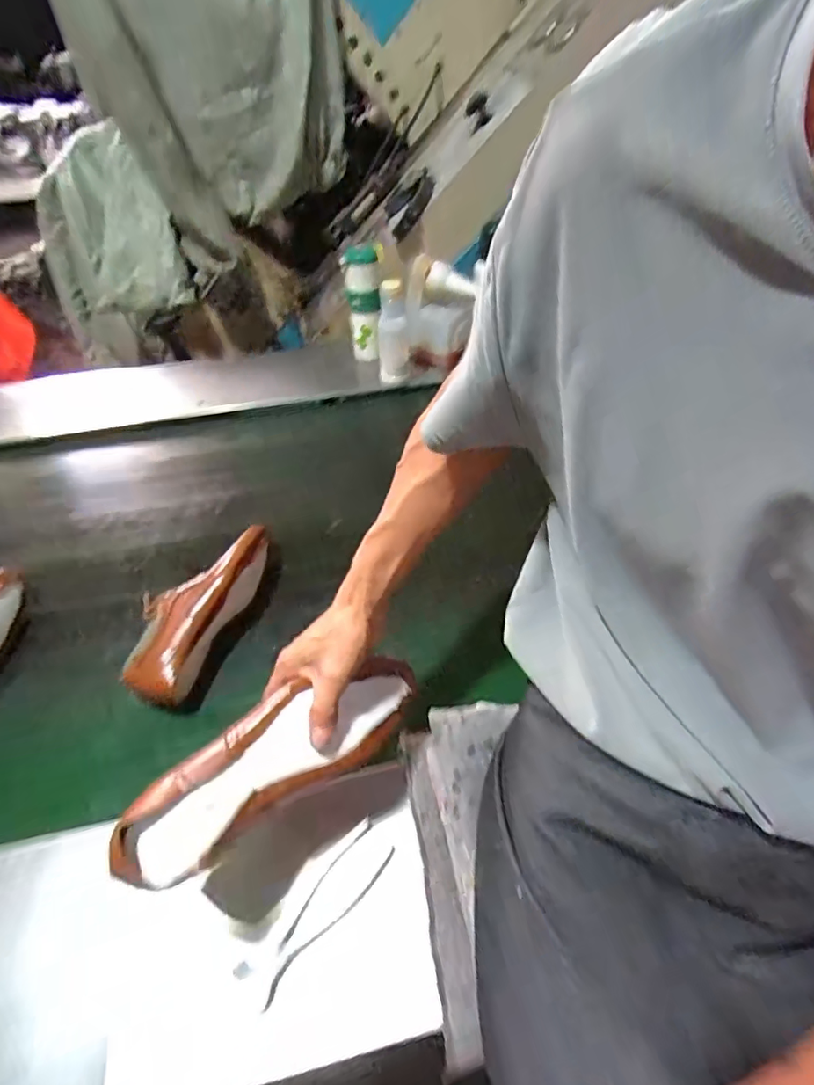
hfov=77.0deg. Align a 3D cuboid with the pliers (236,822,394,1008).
[{"bbox_3d":[-0.080,0.347,0.487,0.040,0.007,0.164,35,58,28],"label":"pliers"}]

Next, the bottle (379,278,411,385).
[{"bbox_3d":[-0.024,-0.415,1.026,0.061,0.186,0.056,1,49,3],"label":"bottle"}]

